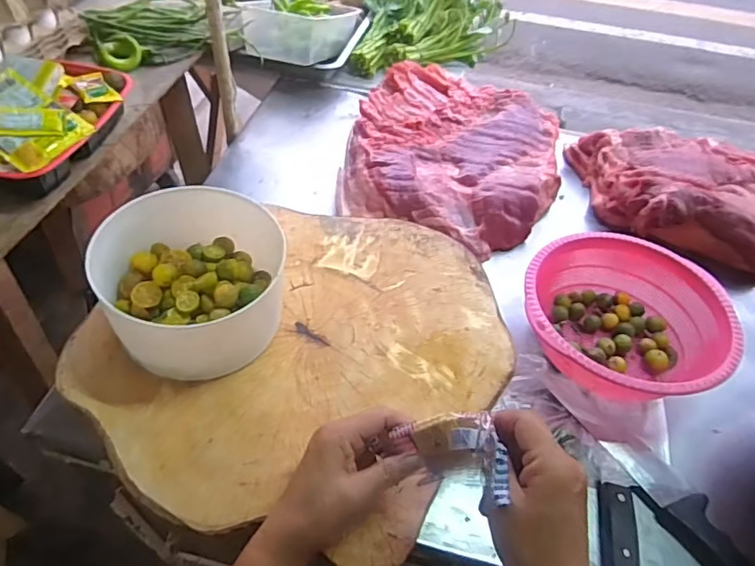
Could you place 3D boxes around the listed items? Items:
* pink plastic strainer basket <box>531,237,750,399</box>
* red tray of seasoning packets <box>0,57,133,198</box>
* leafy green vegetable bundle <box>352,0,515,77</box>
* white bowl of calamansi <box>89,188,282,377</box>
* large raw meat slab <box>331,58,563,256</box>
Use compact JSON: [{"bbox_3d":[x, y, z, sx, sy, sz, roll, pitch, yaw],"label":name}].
[{"bbox_3d":[0.292,0.049,0.652,0.232,0.097,0.222,3,52,-4],"label":"pink plastic strainer basket"},{"bbox_3d":[-0.370,-0.181,0.586,0.128,0.066,0.220,21,53,10],"label":"red tray of seasoning packets"},{"bbox_3d":[0.120,-0.587,1.100,0.299,0.166,0.340,4,52,-3],"label":"leafy green vegetable bundle"},{"bbox_3d":[-0.173,-0.002,0.515,0.161,0.093,0.176,1,52,-6],"label":"white bowl of calamansi"},{"bbox_3d":[0.123,-0.209,0.858,0.320,0.059,0.354,17,52,7],"label":"large raw meat slab"}]

